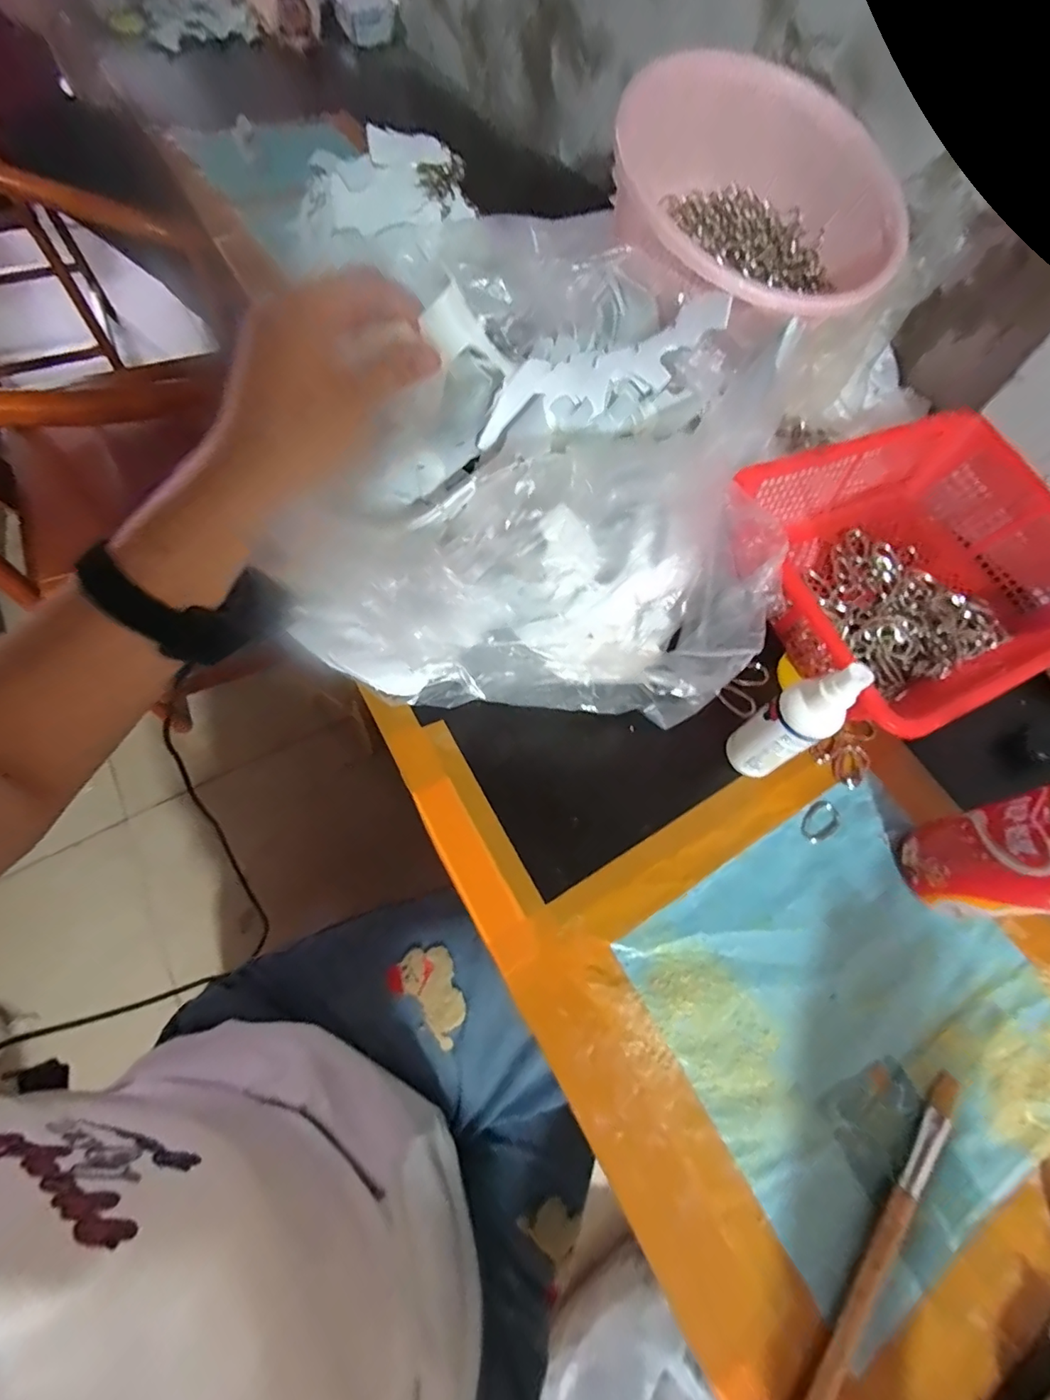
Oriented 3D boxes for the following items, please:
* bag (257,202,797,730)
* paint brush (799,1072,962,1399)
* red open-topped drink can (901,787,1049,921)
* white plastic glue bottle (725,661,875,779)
[{"bbox_3d":[0.031,-0.196,0.422,0.315,0.126,0.405,9,65,1],"label":"bag"},{"bbox_3d":[0.164,0.314,0.260,0.011,0.015,0.269,41,68,15],"label":"paint brush"},{"bbox_3d":[0.303,0.094,0.318,0.071,0.118,0.063,-15,66,-12],"label":"red open-topped drink can"},{"bbox_3d":[0.171,0.017,0.340,0.031,0.129,0.034,-3,64,-6],"label":"white plastic glue bottle"}]

